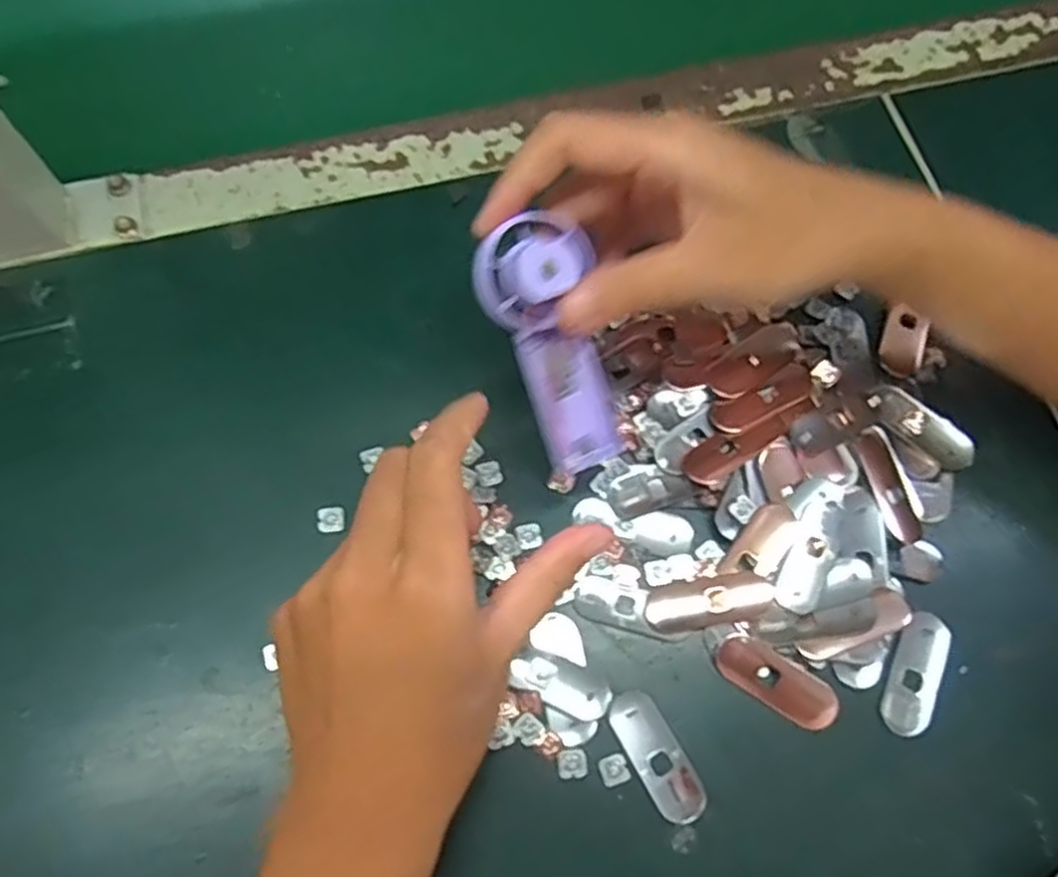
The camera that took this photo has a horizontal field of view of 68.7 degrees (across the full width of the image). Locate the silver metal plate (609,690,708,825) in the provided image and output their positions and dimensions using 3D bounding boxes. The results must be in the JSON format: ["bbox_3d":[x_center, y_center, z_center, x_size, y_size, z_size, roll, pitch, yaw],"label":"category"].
[{"bbox_3d":[0.049,0.121,0.294,0.020,0.004,0.050,-27,72,-11],"label":"silver metal plate"}]

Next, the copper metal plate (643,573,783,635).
[{"bbox_3d":[0.073,0.066,0.313,0.051,0.006,0.018,-10,70,-6],"label":"copper metal plate"}]

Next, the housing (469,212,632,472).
[{"bbox_3d":[0.011,-0.032,0.280,0.038,0.091,0.020,-24,27,-10],"label":"housing"}]

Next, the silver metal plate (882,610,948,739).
[{"bbox_3d":[0.155,0.093,0.310,0.019,0.004,0.049,21,70,6],"label":"silver metal plate"}]

